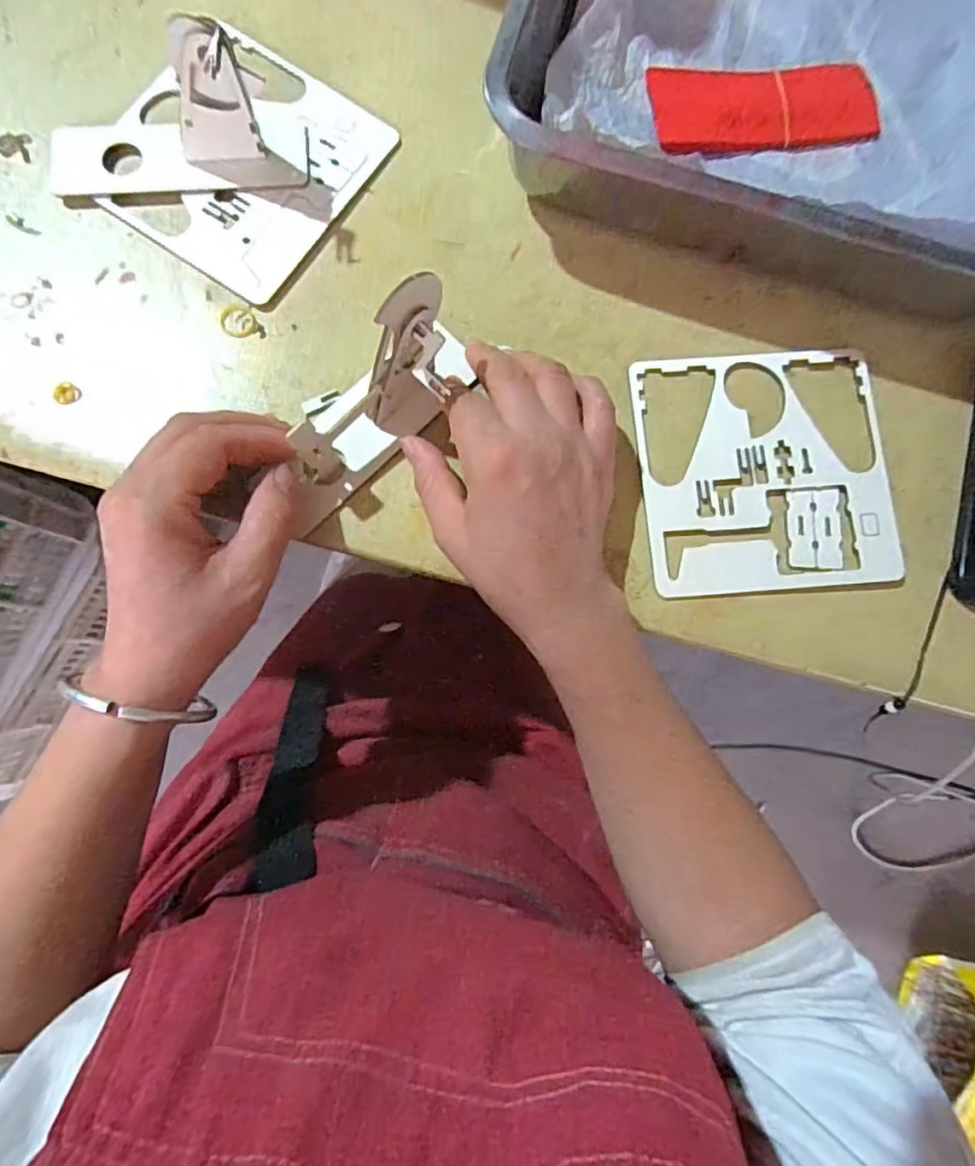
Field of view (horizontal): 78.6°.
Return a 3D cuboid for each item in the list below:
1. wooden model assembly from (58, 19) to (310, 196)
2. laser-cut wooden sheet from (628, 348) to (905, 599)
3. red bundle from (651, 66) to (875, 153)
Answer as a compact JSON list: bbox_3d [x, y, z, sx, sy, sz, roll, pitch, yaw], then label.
[{"bbox_3d":[-0.181,-0.263,0.322,0.146,0.071,0.059,-4,82,-3],"label":"wooden model assembly"},{"bbox_3d":[0.162,-0.067,0.349,0.143,0.005,0.142,-4,82,-3],"label":"laser-cut wooden sheet"},{"bbox_3d":[0.173,-0.297,0.371,0.145,0.009,0.059,-8,83,-3],"label":"red bundle"}]

